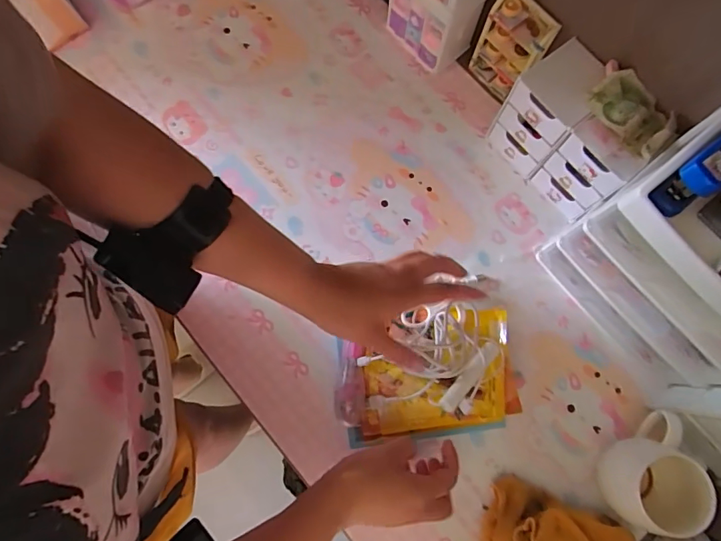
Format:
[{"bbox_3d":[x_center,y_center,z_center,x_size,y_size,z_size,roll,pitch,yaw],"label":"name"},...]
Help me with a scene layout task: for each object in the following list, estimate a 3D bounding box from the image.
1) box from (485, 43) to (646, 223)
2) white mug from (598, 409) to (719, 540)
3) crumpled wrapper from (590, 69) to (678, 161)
[{"bbox_3d":[0.248,-0.160,0.561,0.084,0.131,0.166,-39,81,-8],"label":"box"},{"bbox_3d":[0.316,0.214,0.508,0.076,0.083,0.118,15,79,3],"label":"white mug"},{"bbox_3d":[0.287,-0.167,0.495,0.054,0.021,0.091,-43,81,-10],"label":"crumpled wrapper"}]

